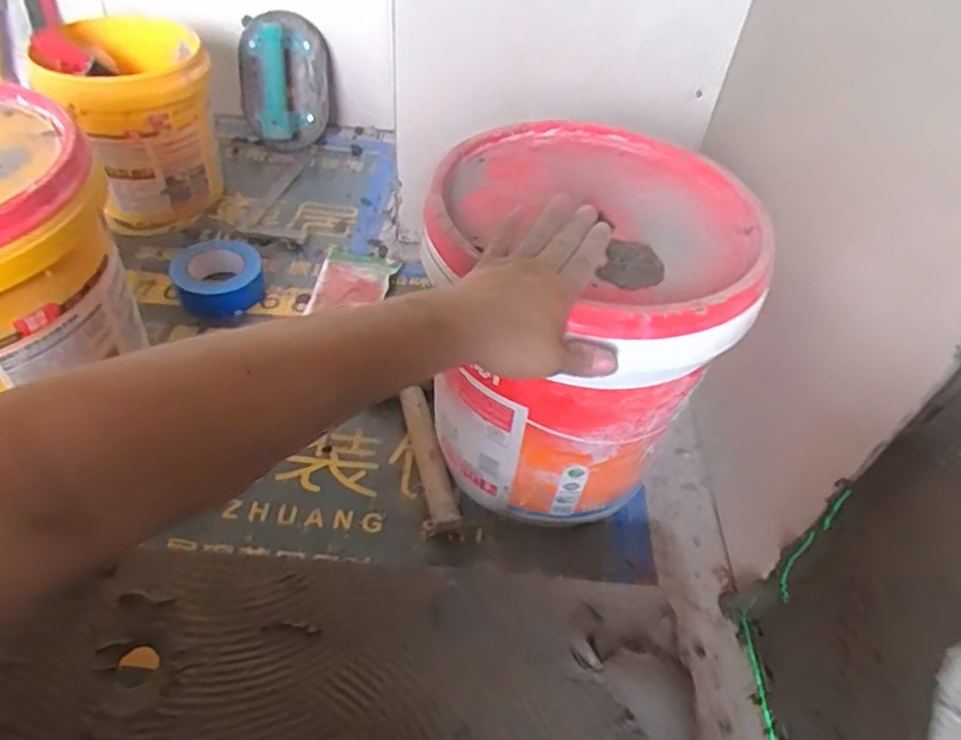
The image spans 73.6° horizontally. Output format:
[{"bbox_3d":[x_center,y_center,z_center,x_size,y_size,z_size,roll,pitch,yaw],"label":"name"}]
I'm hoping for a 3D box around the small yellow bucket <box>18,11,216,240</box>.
[{"bbox_3d":[-0.513,-0.360,0.992,0.194,0.264,0.181,3,47,-3],"label":"small yellow bucket"}]

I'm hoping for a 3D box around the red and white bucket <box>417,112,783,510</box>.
[{"bbox_3d":[0.098,-0.044,0.693,0.286,0.315,0.303,3,47,-3],"label":"red and white bucket"}]

